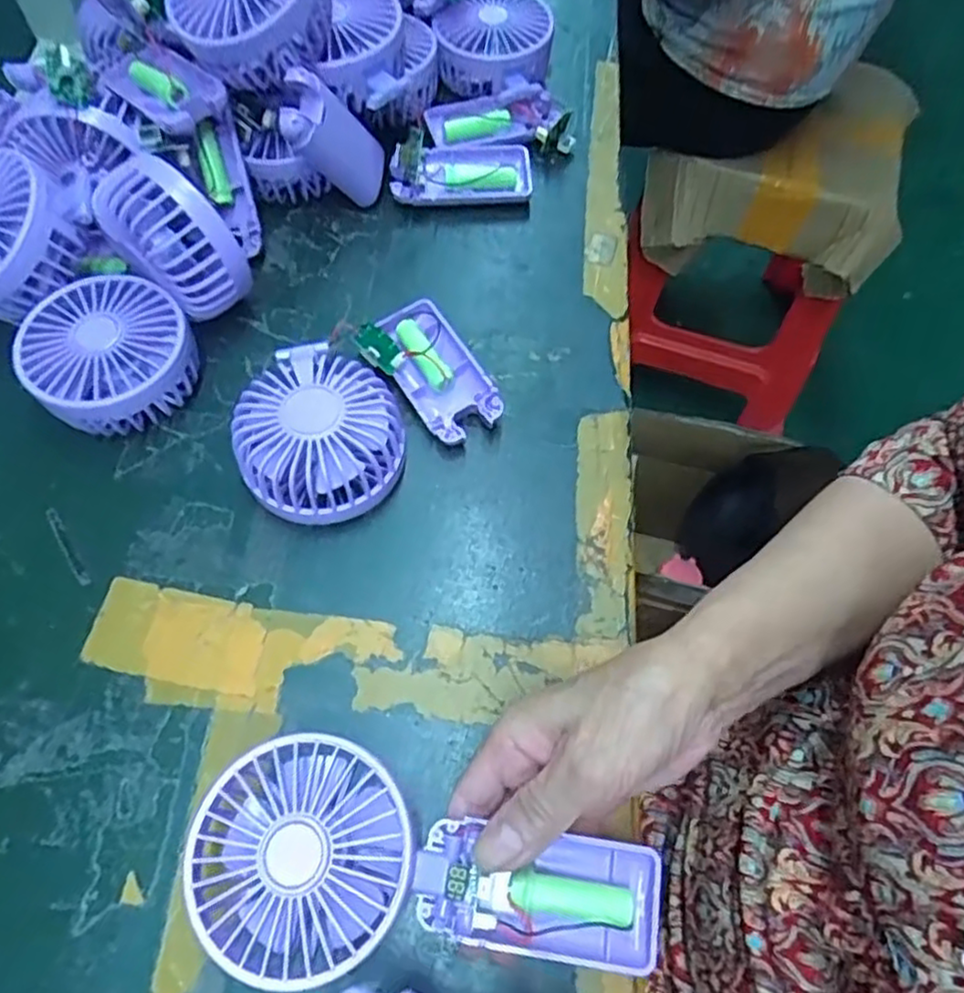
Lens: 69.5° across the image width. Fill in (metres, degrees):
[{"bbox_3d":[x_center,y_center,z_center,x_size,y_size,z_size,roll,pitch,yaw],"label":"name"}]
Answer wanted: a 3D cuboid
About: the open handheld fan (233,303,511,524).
[{"bbox_3d":[-0.066,-0.051,0.380,0.144,0.047,0.095,-37,69,-17],"label":"open handheld fan"}]

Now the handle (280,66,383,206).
[{"bbox_3d":[-0.088,-0.214,0.424,0.028,0.084,0.037,43,102,19],"label":"handle"}]

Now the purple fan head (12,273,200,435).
[{"bbox_3d":[-0.204,-0.075,0.387,0.082,0.045,0.084,0,63,0],"label":"purple fan head"}]

